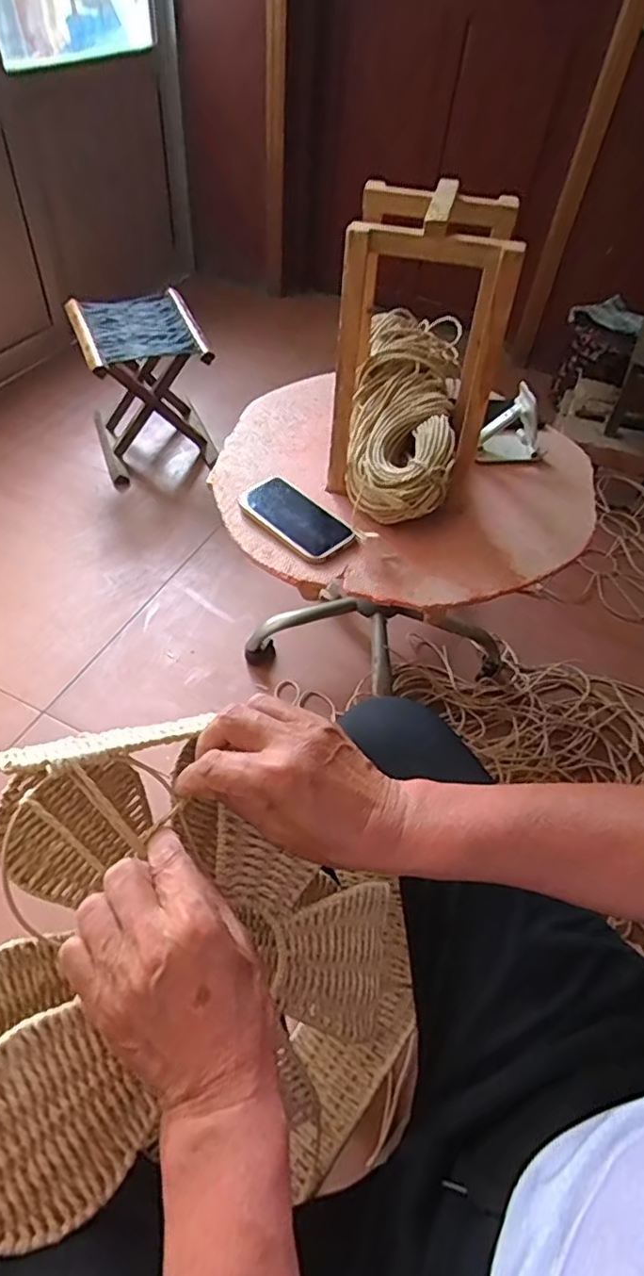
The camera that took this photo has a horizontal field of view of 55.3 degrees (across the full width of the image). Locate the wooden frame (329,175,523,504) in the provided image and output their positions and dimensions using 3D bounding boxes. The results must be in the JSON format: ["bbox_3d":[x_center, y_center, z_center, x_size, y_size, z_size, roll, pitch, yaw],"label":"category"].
[{"bbox_3d":[0.122,-0.361,0.785,0.202,0.328,0.172,15,52,6],"label":"wooden frame"}]

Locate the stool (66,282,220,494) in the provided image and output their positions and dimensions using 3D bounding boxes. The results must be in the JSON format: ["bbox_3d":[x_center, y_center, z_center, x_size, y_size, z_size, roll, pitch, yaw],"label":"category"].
[{"bbox_3d":[-0.420,-0.596,1.478,0.267,0.304,0.285,-15,55,-16],"label":"stool"}]

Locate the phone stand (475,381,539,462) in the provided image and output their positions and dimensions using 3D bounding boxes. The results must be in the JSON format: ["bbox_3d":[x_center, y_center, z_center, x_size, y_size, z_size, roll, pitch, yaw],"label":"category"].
[{"bbox_3d":[0.287,-0.326,0.937,0.094,0.094,0.061,-5,53,-9],"label":"phone stand"}]

